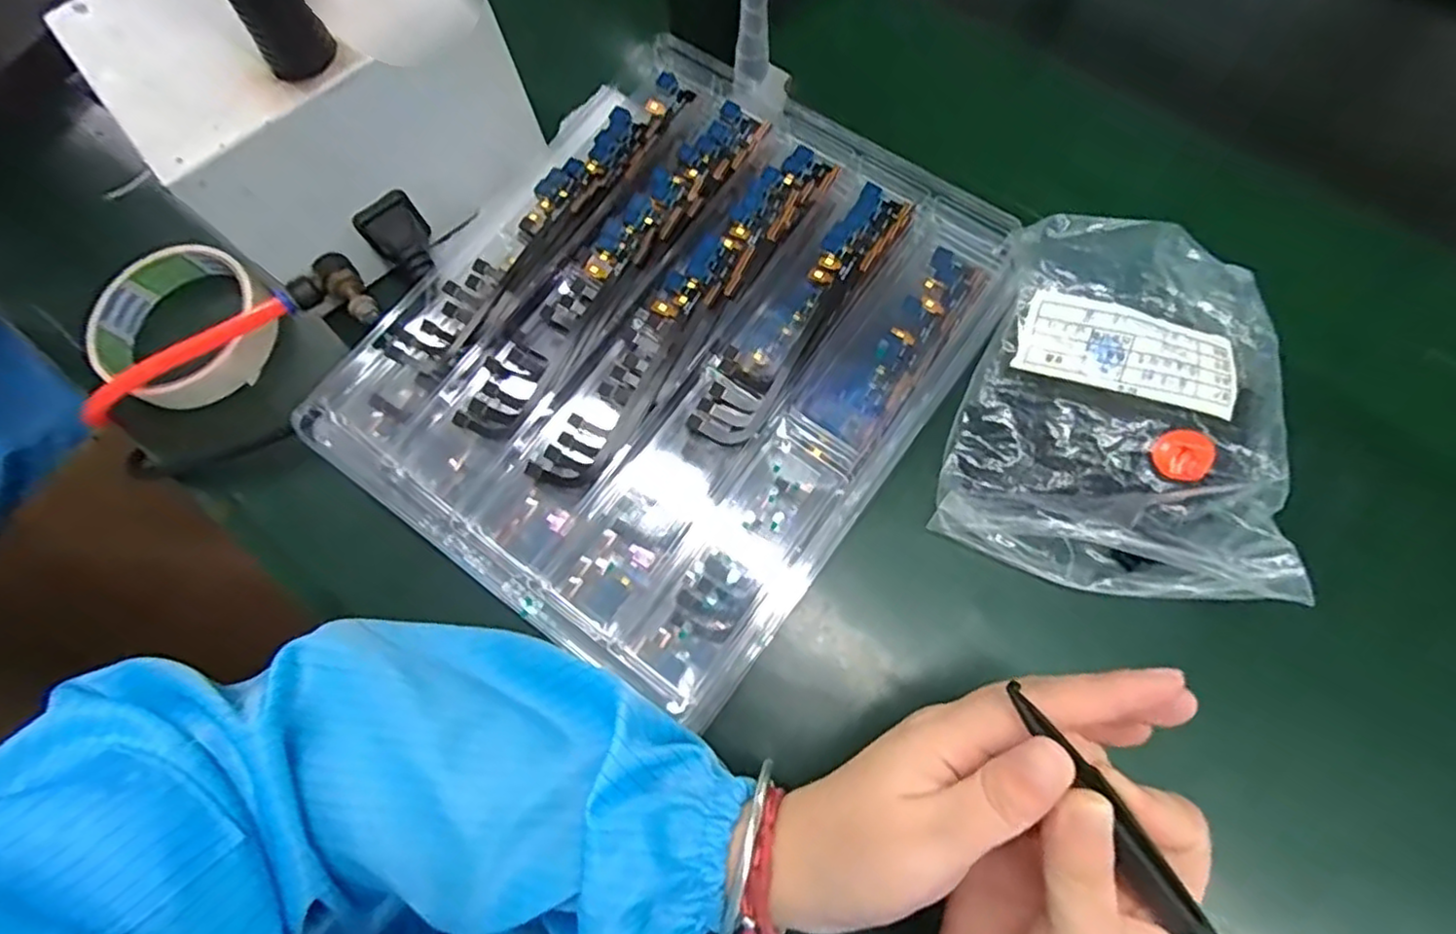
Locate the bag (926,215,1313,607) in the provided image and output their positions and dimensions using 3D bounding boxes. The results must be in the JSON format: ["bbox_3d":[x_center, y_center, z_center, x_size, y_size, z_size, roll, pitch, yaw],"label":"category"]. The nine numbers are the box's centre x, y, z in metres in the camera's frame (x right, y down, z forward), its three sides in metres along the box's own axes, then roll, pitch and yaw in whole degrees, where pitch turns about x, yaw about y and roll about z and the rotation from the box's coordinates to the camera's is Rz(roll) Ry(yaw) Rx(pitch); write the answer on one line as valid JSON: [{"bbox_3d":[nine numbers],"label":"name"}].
[{"bbox_3d":[0.180,-0.024,0.299,0.136,0.049,0.157,18,74,7],"label":"bag"}]

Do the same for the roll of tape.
[{"bbox_3d":[-0.284,-0.070,0.352,0.089,0.034,0.084,38,77,12],"label":"roll of tape"}]

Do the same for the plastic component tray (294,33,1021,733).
[{"bbox_3d":[-0.025,-0.055,0.312,0.228,0.032,0.270,33,80,8],"label":"plastic component tray"}]

